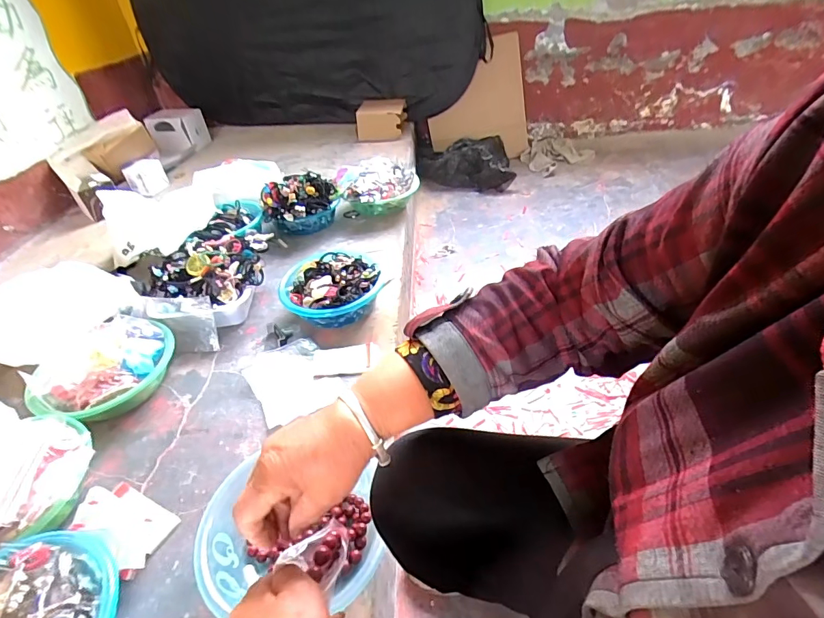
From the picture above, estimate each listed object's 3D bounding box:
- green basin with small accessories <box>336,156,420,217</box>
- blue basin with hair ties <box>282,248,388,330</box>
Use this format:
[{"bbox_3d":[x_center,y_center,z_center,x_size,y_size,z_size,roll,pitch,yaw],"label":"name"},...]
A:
[{"bbox_3d":[-0.111,-0.353,1.311,0.231,0.129,0.210,-4,40,3],"label":"green basin with small accessories"},{"bbox_3d":[-0.169,-0.038,0.954,0.207,0.086,0.203,-4,40,3],"label":"blue basin with hair ties"}]

